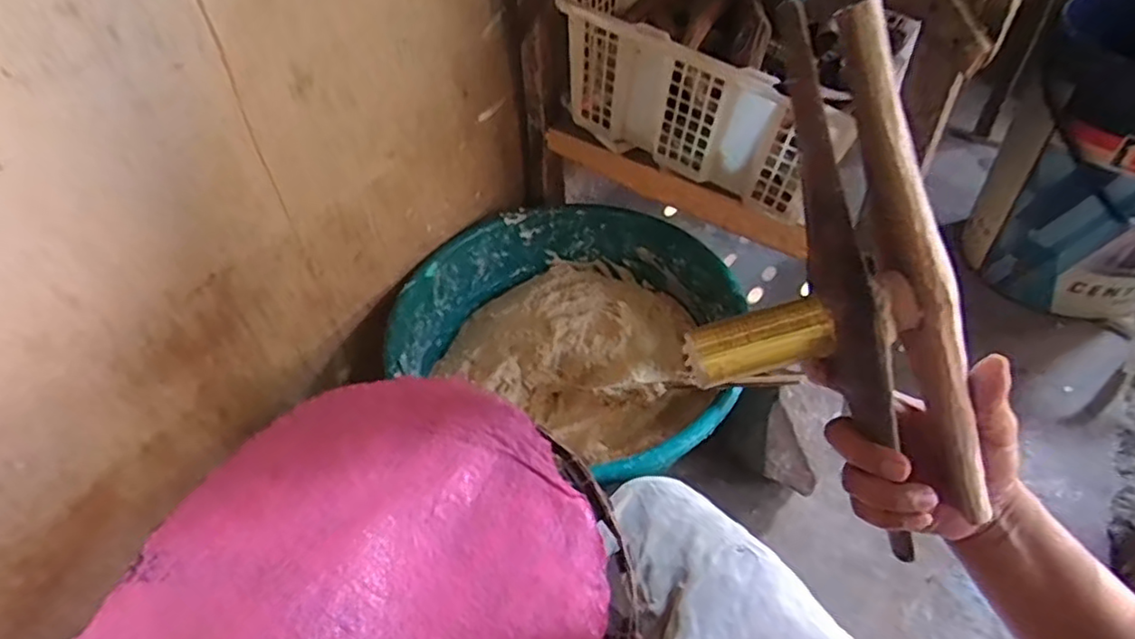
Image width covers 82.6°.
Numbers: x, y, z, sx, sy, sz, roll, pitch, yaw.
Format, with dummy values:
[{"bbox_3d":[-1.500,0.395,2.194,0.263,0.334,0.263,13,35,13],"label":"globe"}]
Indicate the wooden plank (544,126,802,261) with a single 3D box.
[{"bbox_3d":[0.125,-0.166,0.821,0.366,0.055,0.019,26,54,24],"label":"wooden plank"}]

